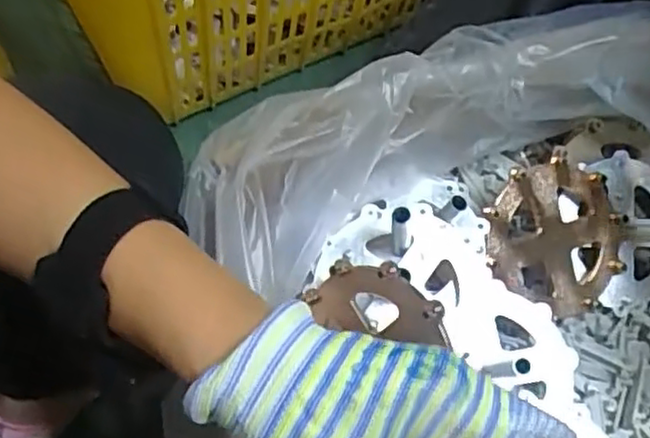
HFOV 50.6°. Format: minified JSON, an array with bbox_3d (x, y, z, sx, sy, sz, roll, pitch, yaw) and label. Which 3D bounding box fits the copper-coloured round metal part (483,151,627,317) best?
[{"bbox_3d":[0.200,0.014,0.591,0.139,0.014,0.126,27,76,-20],"label":"copper-coloured round metal part"}]

